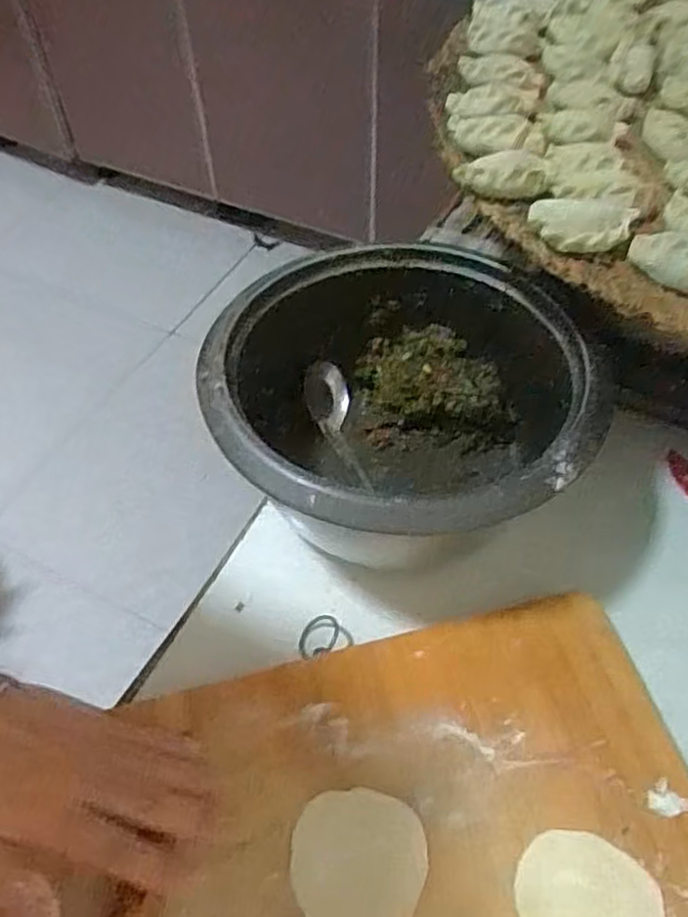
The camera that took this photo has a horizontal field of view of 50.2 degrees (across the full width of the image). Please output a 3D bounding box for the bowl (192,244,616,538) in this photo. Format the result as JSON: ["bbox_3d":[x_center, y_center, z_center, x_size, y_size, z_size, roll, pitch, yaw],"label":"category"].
[{"bbox_3d":[0.035,-0.031,0.506,0.237,0.123,0.240,0,52,0],"label":"bowl"}]

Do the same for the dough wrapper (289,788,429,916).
[{"bbox_3d":[0.006,0.205,0.374,0.067,0.004,0.067,0,52,0],"label":"dough wrapper"}]

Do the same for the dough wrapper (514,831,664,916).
[{"bbox_3d":[0.117,0.219,0.354,0.067,0.004,0.065,0,52,0],"label":"dough wrapper"}]

